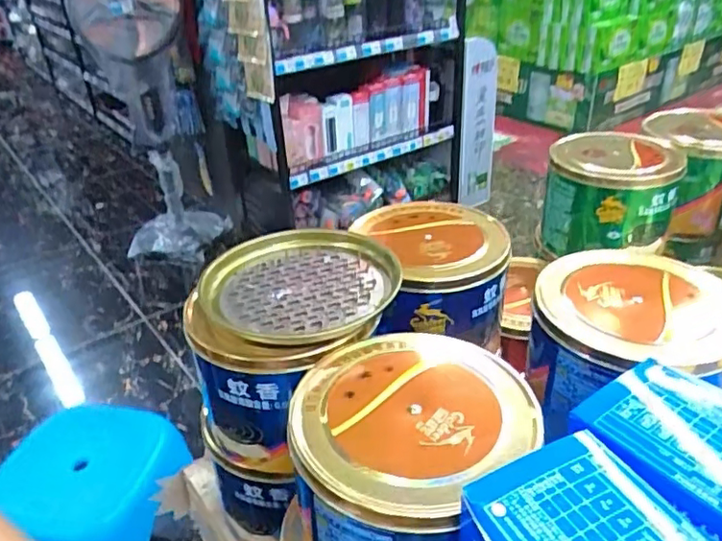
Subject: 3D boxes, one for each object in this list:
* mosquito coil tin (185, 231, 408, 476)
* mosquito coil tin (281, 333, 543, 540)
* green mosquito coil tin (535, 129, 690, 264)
[{"bbox_3d":[-0.045,0.056,0.458,0.140,0.120,0.158,7,33,15],"label":"mosquito coil tin"},{"bbox_3d":[0.027,0.123,0.355,0.128,0.112,0.139,17,37,29],"label":"mosquito coil tin"},{"bbox_3d":[0.274,-0.079,0.659,0.131,0.110,0.119,9,34,19],"label":"green mosquito coil tin"}]

